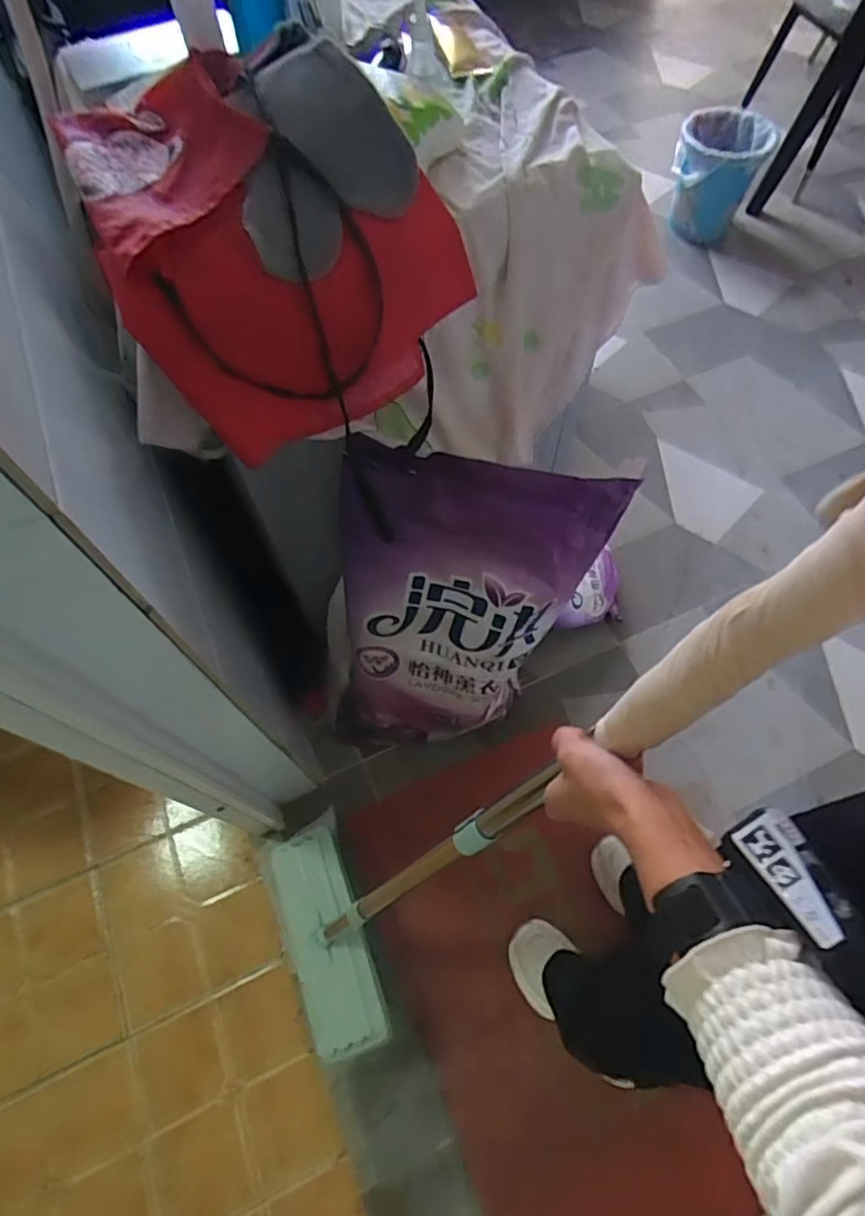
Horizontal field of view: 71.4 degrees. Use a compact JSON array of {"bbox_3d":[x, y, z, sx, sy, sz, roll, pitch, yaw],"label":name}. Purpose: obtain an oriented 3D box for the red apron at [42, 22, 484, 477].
[{"bbox_3d":[-0.179,-0.379,0.624,0.308,0.240,0.307,-32,66,-14],"label":"red apron"}]

